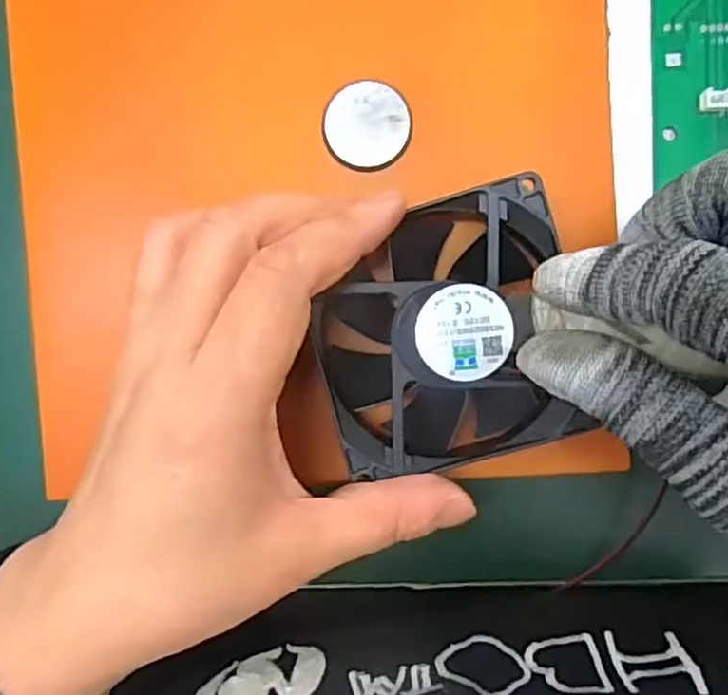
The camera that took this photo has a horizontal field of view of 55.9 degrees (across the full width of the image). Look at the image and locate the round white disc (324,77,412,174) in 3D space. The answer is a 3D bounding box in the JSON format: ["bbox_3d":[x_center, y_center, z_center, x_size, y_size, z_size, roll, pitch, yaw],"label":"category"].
[{"bbox_3d":[0.001,-0.074,0.228,0.028,0.004,0.029,-2,92,4],"label":"round white disc"}]

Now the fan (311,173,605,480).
[{"bbox_3d":[0.025,-0.004,0.210,0.077,0.021,0.078,-16,91,4],"label":"fan"}]

